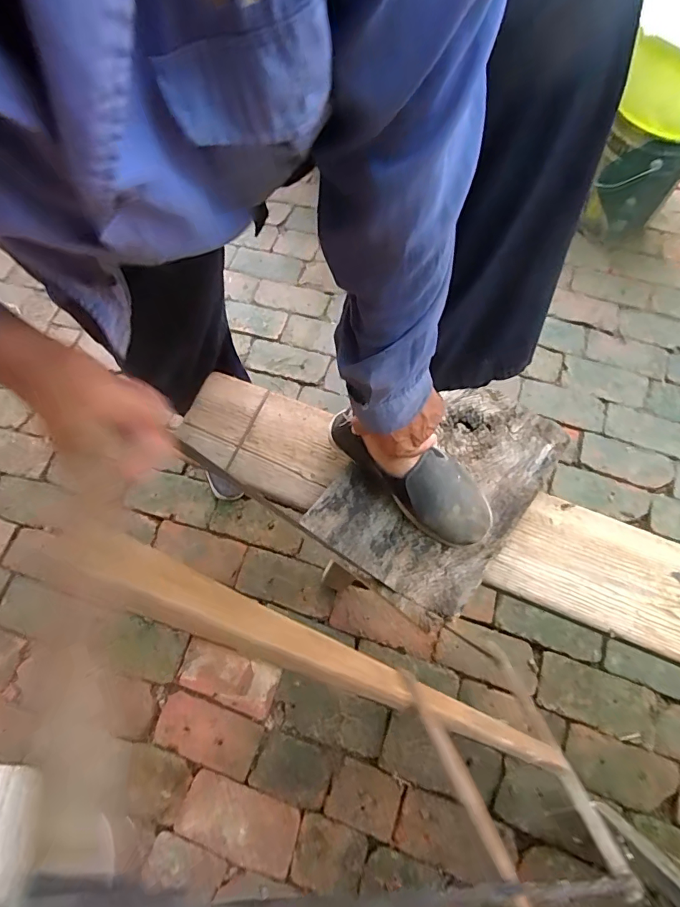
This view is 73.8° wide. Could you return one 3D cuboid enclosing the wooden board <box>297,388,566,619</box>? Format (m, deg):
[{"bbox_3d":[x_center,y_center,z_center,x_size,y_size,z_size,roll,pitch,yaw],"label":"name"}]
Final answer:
[{"bbox_3d":[0.139,0.039,0.642,0.227,0.023,0.326,35,72,14],"label":"wooden board"}]

